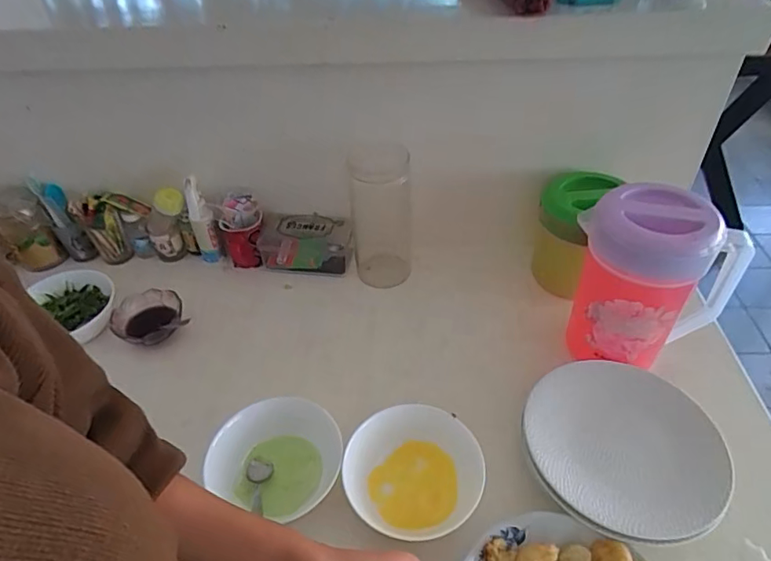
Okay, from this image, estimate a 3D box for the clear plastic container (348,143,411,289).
[{"bbox_3d":[-0.007,-0.097,0.782,0.087,0.214,0.098,-5,43,-1],"label":"clear plastic container"}]

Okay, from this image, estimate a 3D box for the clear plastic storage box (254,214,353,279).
[{"bbox_3d":[-0.129,-0.058,0.844,0.149,0.085,0.058,6,42,9],"label":"clear plastic storage box"}]

